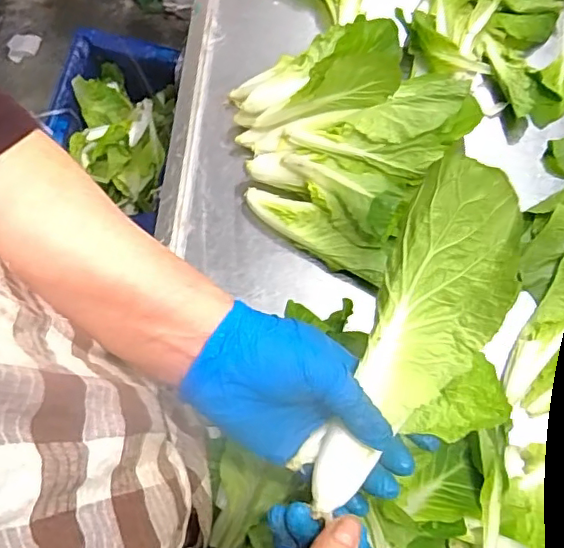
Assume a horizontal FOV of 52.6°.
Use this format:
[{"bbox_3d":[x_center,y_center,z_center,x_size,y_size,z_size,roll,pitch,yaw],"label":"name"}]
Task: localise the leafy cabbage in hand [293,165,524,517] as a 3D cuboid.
[{"bbox_3d":[0.096,0.049,0.355,0.110,0.086,0.217,28,74,10],"label":"leafy cabbage in hand"}]

